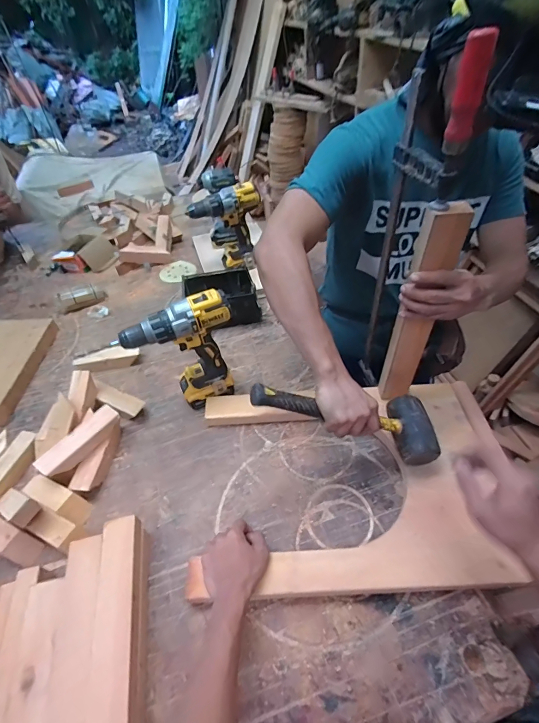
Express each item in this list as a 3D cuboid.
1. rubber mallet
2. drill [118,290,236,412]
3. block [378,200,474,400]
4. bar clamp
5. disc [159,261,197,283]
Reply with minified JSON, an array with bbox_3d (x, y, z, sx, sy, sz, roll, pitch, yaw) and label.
[{"bbox_3d":[0.125,0.091,0.595,0.338,0.055,0.122,11,45,-16],"label":"rubber mallet"},{"bbox_3d":[-0.160,0.002,0.729,0.201,0.255,0.074,-28,52,-20],"label":"drill"},{"bbox_3d":[0.250,-0.070,0.604,0.060,0.380,0.039,15,51,17],"label":"block"},{"bbox_3d":[0.225,-0.155,0.609,0.028,0.604,0.154,-11,48,-5],"label":"bar clamp"},{"bbox_3d":[-0.313,-0.305,1.198,0.121,0.009,0.128,-1,45,1],"label":"disc"}]

